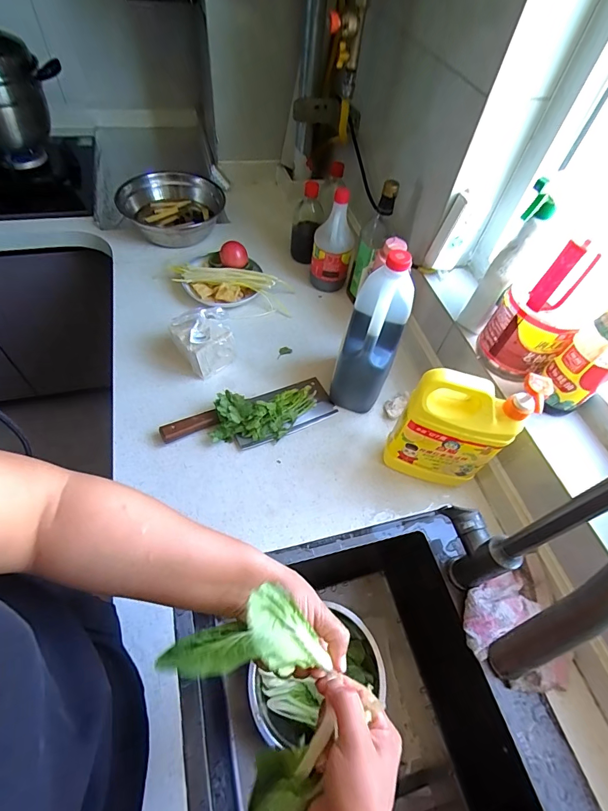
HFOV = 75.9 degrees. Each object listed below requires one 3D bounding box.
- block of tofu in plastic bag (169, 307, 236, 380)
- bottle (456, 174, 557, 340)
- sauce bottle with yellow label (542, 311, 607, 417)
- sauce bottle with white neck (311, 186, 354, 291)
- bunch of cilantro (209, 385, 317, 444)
[{"bbox_3d":[-0.180,-0.118,0.717,0.097,0.095,0.090,-26,60,-22],"label":"block of tofu in plastic bag"},{"bbox_3d":[0.299,-0.205,0.587,0.047,0.209,0.053,29,56,15],"label":"bottle"},{"bbox_3d":[0.386,-0.081,0.497,0.072,0.222,0.066,-35,64,-27],"label":"sauce bottle with yellow label"},{"bbox_3d":[0.063,-0.344,0.838,0.085,0.208,0.067,10,53,2],"label":"sauce bottle with white neck"},{"bbox_3d":[-0.063,0.011,0.666,0.190,0.059,0.082,-14,56,-15],"label":"bunch of cilantro"}]

